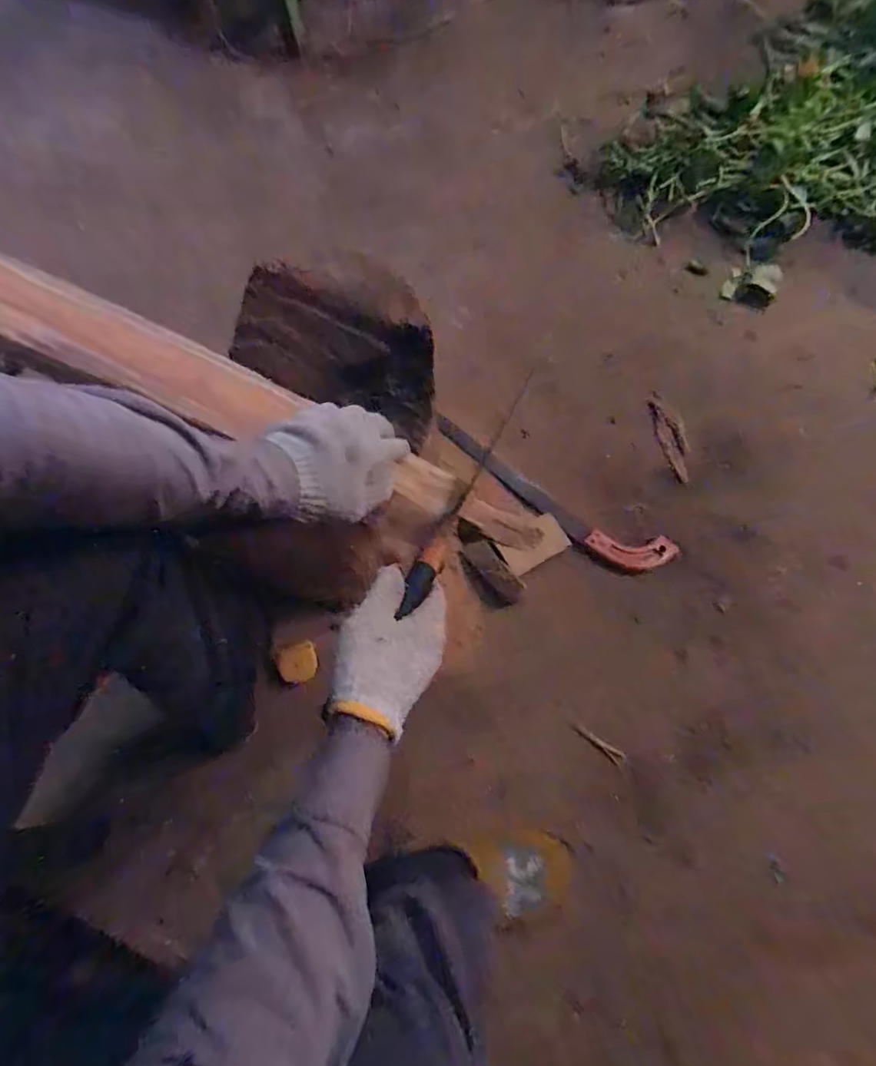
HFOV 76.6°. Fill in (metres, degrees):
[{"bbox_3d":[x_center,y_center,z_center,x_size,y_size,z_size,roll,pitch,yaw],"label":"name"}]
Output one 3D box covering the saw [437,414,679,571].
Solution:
[{"bbox_3d":[0.186,-0.058,0.952,0.455,0.038,0.078,29,72,11],"label":"saw"}]

